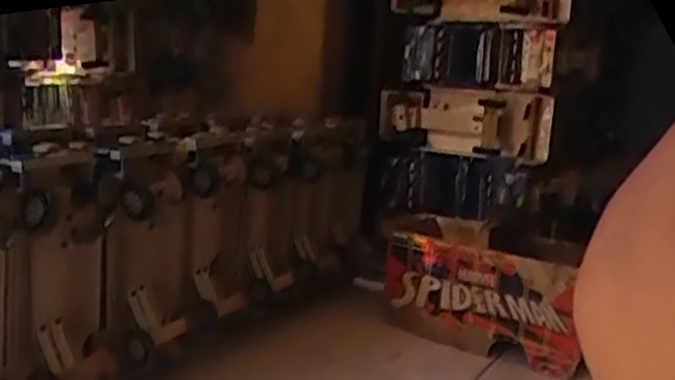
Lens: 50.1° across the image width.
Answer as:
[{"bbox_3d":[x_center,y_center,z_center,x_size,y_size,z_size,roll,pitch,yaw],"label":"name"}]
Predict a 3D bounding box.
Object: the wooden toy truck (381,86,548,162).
[{"bbox_3d":[0.242,-0.136,1.416,0.326,0.122,0.068,9,12,26],"label":"wooden toy truck"}]

